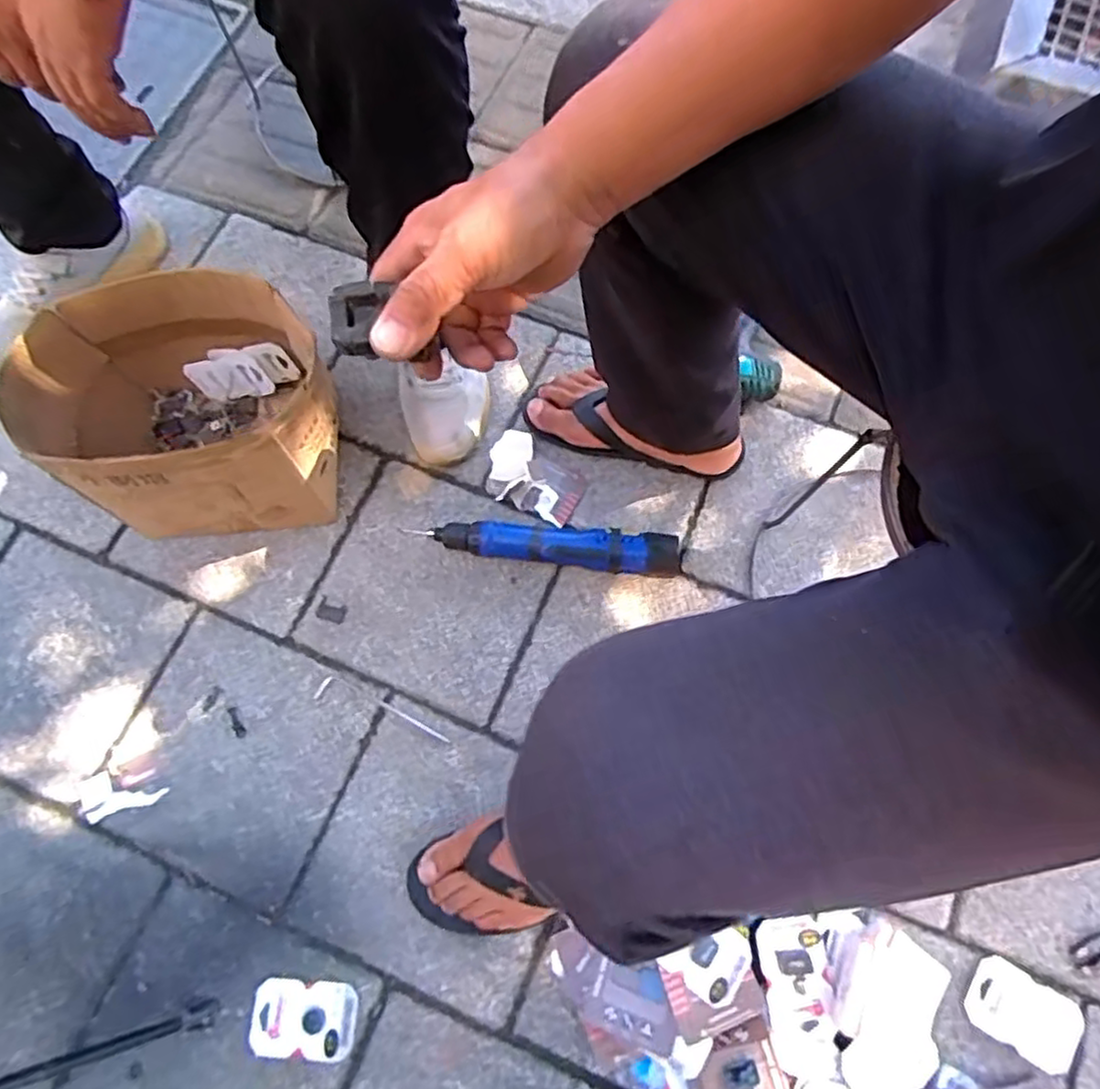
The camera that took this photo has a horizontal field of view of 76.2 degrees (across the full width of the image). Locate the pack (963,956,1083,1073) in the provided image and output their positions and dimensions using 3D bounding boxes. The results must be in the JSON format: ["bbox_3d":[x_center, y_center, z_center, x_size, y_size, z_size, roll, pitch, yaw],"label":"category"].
[{"bbox_3d":[0.452,0.447,0.670,0.105,0.007,0.066,26,74,9],"label":"pack"}]

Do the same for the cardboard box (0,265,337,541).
[{"bbox_3d":[-0.380,-0.140,0.768,0.287,0.199,0.210,-12,72,-4],"label":"cardboard box"}]

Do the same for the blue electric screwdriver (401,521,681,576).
[{"bbox_3d":[-0.006,0.000,0.804,0.306,0.049,0.055,5,72,2],"label":"blue electric screwdriver"}]

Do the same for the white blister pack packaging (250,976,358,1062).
[{"bbox_3d":[-0.237,0.458,0.676,0.100,0.006,0.066,5,72,2],"label":"white blister pack packaging"}]

